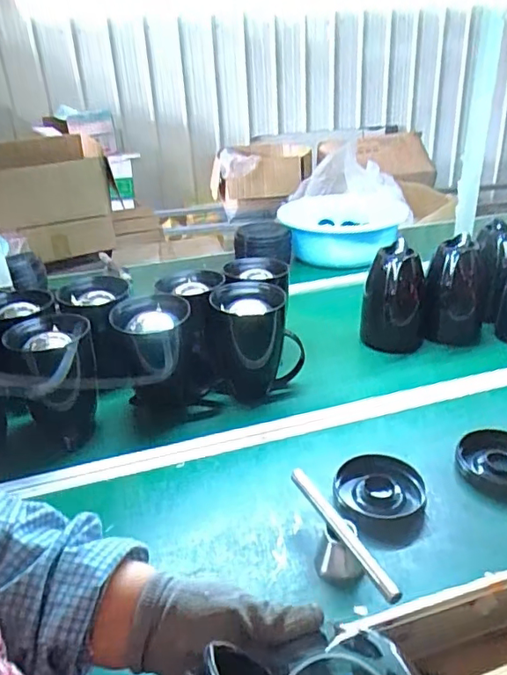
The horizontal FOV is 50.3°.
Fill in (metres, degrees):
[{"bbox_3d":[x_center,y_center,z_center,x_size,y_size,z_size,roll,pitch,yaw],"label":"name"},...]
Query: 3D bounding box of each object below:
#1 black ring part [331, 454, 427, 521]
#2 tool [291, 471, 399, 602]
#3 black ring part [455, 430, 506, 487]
[{"bbox_3d":[0.171,0.204,0.736,0.116,0.033,0.092,5,27,13],"label":"black ring part"},{"bbox_3d":[0.097,0.249,0.632,0.046,0.065,0.192,-11,28,-18],"label":"tool"},{"bbox_3d":[0.367,0.177,0.799,0.119,0.030,0.119,14,30,28],"label":"black ring part"}]

